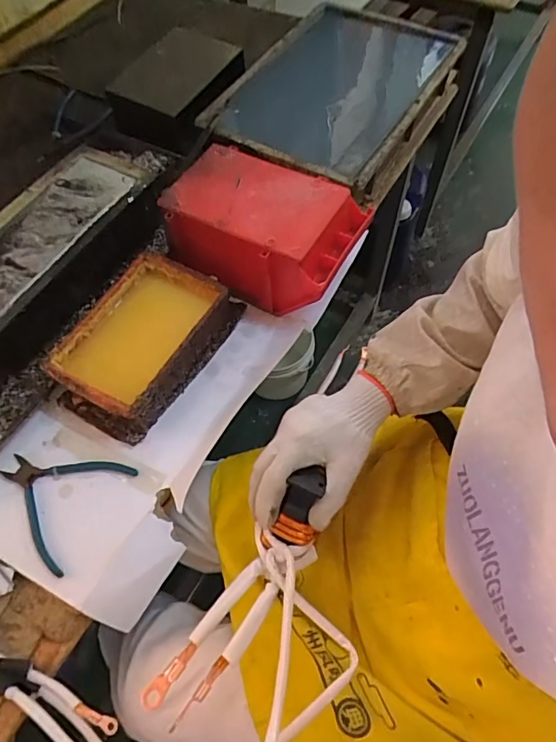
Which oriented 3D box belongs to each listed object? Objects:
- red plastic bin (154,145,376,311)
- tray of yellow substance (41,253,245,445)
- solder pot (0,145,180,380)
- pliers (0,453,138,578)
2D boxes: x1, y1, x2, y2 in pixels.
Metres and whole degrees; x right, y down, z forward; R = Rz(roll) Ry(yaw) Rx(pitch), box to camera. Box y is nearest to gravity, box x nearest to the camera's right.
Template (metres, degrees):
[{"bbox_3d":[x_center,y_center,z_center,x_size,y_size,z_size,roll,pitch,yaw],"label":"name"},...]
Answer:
[{"bbox_3d":[-0.019,-0.186,0.635,0.228,0.103,0.158,27,65,16],"label":"red plastic bin"},{"bbox_3d":[-0.162,-0.036,0.598,0.135,0.065,0.222,26,65,16],"label":"tray of yellow substance"},{"bbox_3d":[-0.300,-0.169,0.671,0.153,0.087,0.364,28,65,16],"label":"solder pot"},{"bbox_3d":[-0.249,0.134,0.544,0.132,0.006,0.125,26,65,15],"label":"pliers"}]

